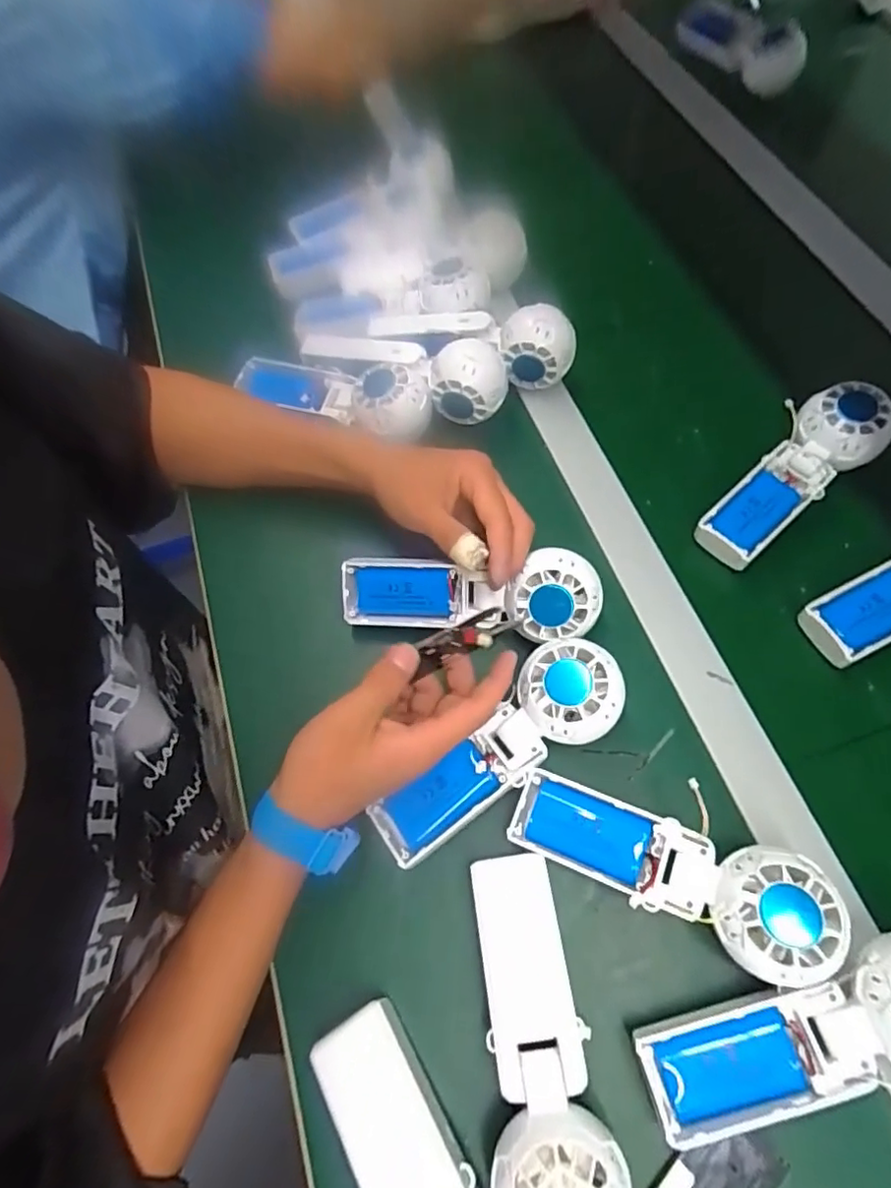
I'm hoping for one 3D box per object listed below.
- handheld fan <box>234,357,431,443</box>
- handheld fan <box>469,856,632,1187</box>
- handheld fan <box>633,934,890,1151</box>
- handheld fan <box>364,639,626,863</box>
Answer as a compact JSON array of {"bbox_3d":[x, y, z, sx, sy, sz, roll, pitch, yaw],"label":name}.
[{"bbox_3d":[-0.094,-0.170,0.495,0.176,0.038,0.067,18,66,22],"label":"handheld fan"},{"bbox_3d":[0.046,0.228,0.300,0.057,0.030,0.168,-7,52,-3],"label":"handheld fan"},{"bbox_3d":[0.185,0.223,0.295,0.168,0.029,0.055,-24,66,9],"label":"handheld fan"},{"bbox_3d":[0.034,0.096,0.361,0.170,0.025,0.054,-40,70,1],"label":"handheld fan"}]

